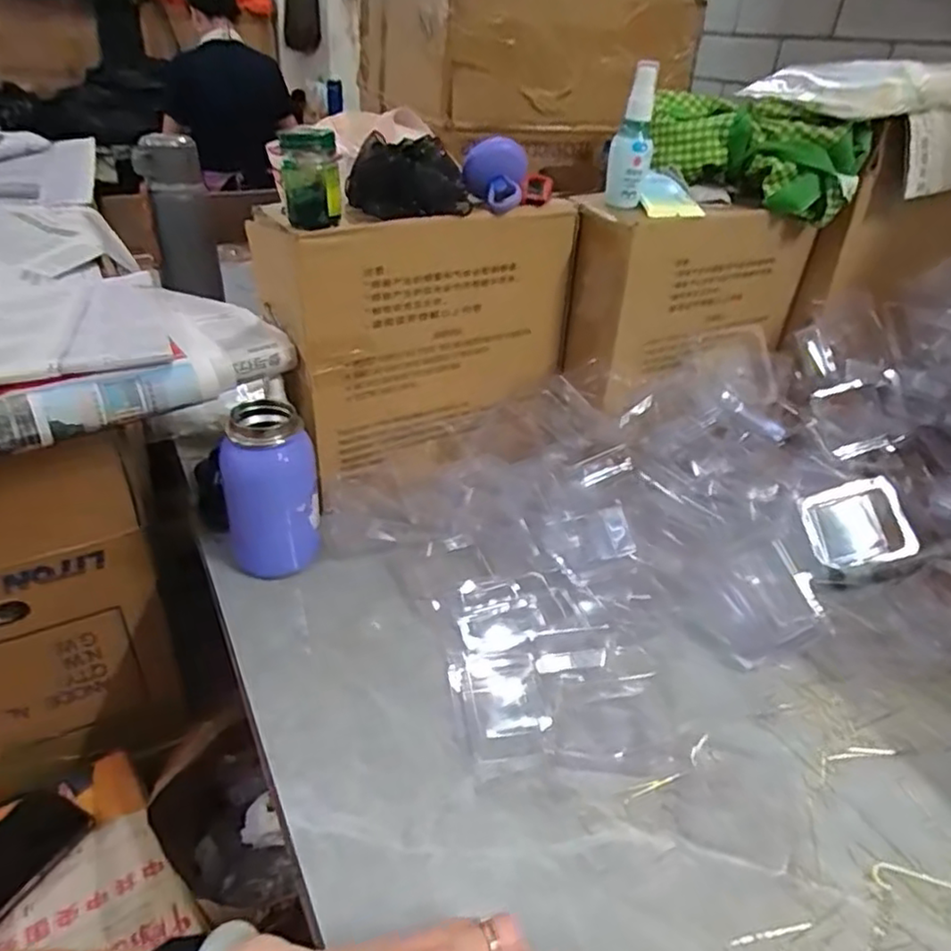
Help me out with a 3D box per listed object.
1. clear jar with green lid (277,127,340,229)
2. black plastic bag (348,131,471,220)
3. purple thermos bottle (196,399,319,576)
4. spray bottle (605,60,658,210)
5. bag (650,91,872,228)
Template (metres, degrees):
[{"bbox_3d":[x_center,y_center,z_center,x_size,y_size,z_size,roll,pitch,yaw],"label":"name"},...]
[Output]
[{"bbox_3d":[-0.128,-0.231,0.516,0.042,0.069,0.037,-6,35,-15],"label":"clear jar with green lid"},{"bbox_3d":[-0.061,-0.259,0.574,0.090,0.051,0.088,-18,39,-30],"label":"black plastic bag"},{"bbox_3d":[-0.171,0.015,0.558,0.076,0.137,0.061,7,34,5],"label":"purple thermos bottle"},{"bbox_3d":[0.147,-0.315,0.621,0.039,0.119,0.036,11,34,10],"label":"spray bottle"},{"bbox_3d":[0.282,-0.328,0.683,0.206,0.089,0.062,19,36,21],"label":"bag"}]

